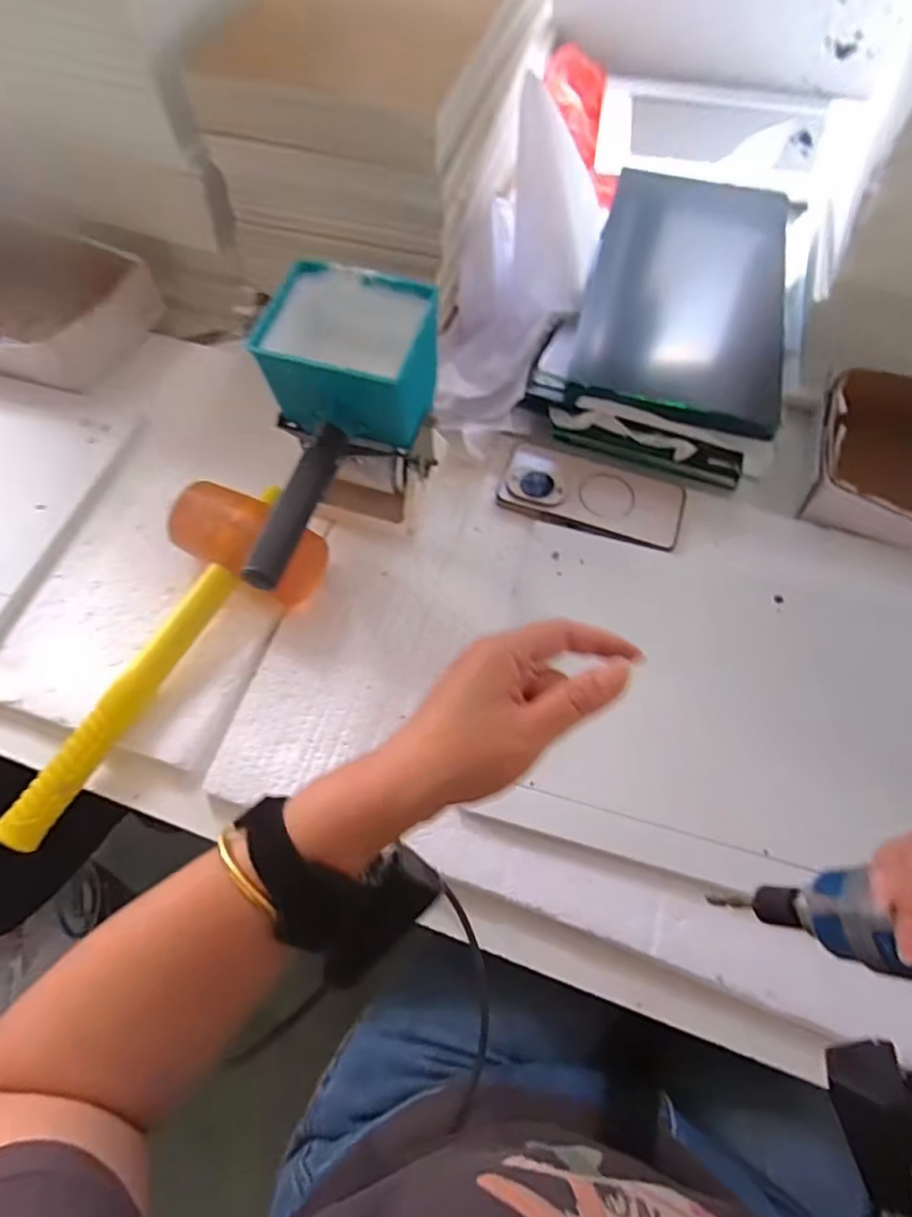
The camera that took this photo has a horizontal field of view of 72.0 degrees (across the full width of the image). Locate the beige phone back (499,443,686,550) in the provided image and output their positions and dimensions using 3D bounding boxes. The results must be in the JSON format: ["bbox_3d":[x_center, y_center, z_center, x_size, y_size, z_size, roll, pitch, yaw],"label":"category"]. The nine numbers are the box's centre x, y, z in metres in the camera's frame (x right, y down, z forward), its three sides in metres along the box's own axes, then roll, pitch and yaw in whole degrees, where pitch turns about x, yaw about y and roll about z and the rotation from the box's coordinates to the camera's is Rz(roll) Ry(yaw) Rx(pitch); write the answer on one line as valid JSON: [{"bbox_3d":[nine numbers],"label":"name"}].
[{"bbox_3d":[0.123,-0.104,0.573,0.163,0.011,0.079,19,63,8],"label":"beige phone back"}]

